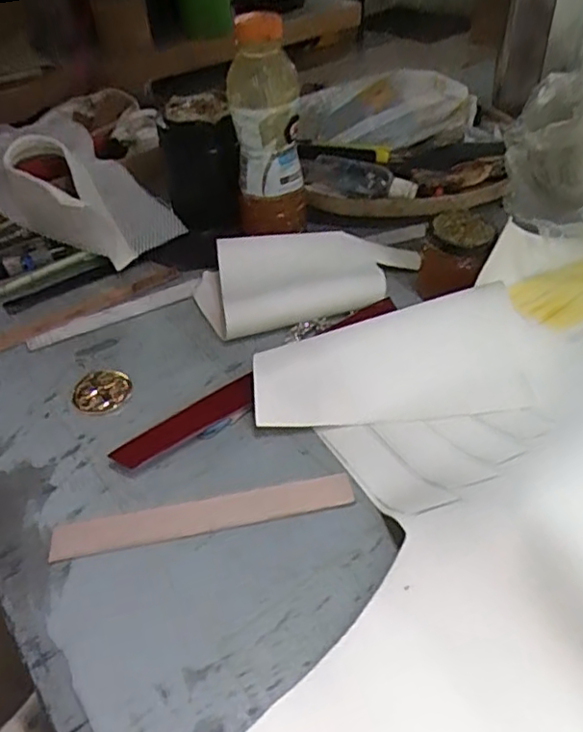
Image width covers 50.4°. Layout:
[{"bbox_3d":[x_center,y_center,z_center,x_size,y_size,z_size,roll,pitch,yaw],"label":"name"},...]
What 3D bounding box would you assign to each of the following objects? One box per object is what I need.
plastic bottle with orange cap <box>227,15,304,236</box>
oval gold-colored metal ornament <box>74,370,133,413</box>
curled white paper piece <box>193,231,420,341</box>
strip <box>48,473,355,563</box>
[{"bbox_3d":[-0.028,-0.215,0.575,0.063,0.183,0.067,-15,44,-13],"label":"plastic bottle with orange cap"},{"bbox_3d":[-0.150,0.022,0.493,0.044,0.008,0.041,-22,45,-19],"label":"oval gold-colored metal ornament"},{"bbox_3d":[0.018,-0.087,0.574,0.211,0.028,0.117,-9,43,-6],"label":"curled white paper piece"},{"bbox_3d":[-0.057,0.098,0.404,0.194,0.004,0.025,-10,45,-3],"label":"strip"}]

